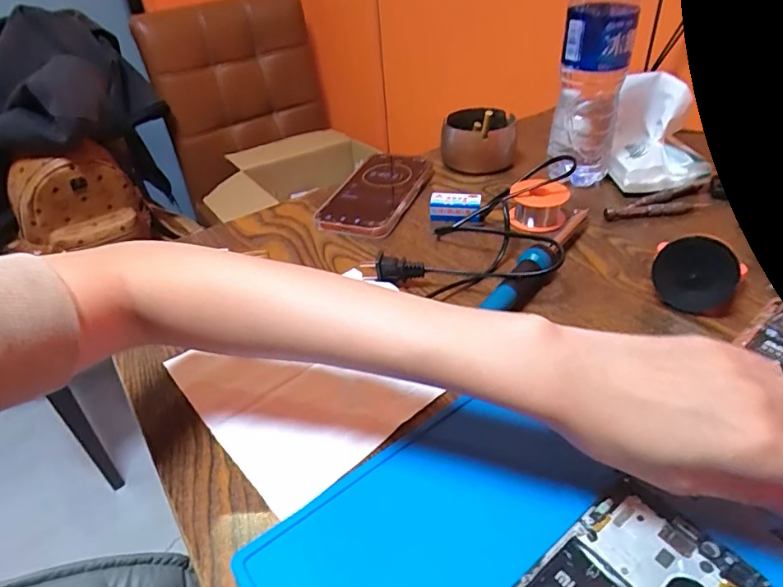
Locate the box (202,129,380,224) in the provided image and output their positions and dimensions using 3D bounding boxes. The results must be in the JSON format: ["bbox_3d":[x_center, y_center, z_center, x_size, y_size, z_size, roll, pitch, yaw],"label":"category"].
[{"bbox_3d":[-0.235,-0.281,1.140,0.365,0.091,0.167,-22,41,-21],"label":"box"}]

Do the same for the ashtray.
[{"bbox_3d":[0.104,-0.182,0.604,0.083,0.048,0.079,4,38,11],"label":"ashtray"}]

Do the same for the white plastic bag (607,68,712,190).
[{"bbox_3d":[0.276,-0.165,0.528,0.082,0.093,0.111,7,39,14],"label":"white plastic bag"}]

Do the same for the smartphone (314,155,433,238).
[{"bbox_3d":[-0.016,-0.111,0.546,0.082,0.012,0.156,11,44,16],"label":"smartphone"}]

